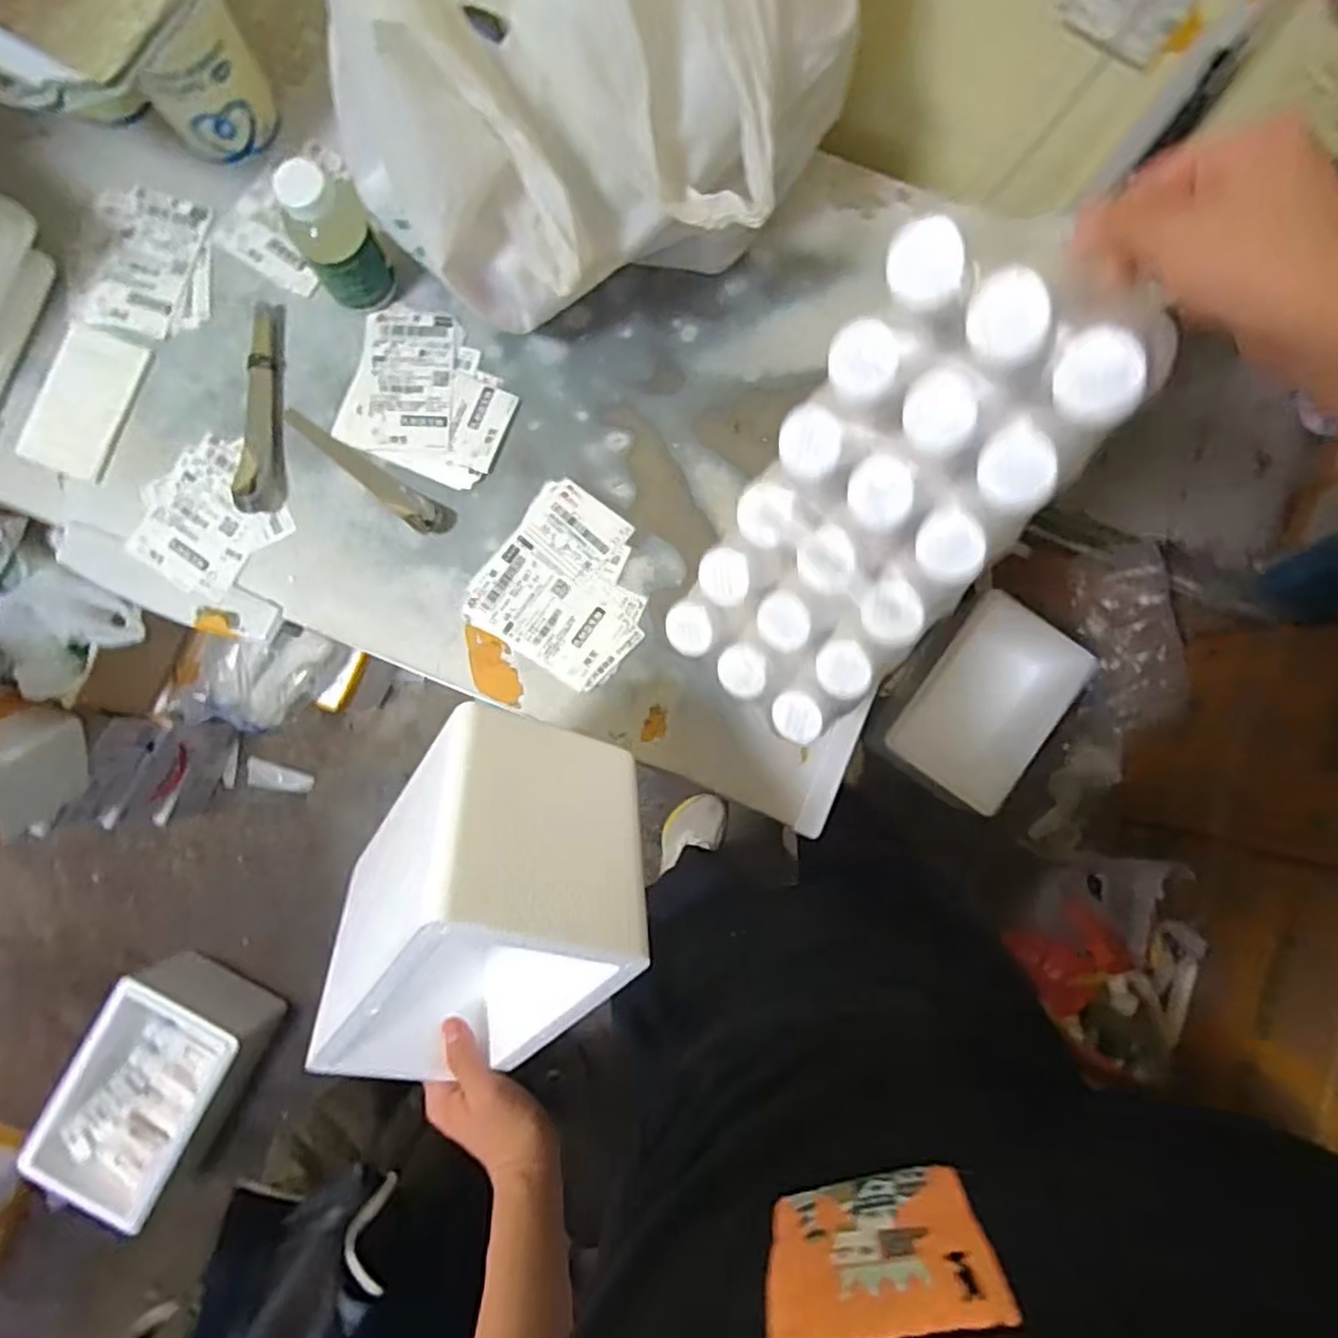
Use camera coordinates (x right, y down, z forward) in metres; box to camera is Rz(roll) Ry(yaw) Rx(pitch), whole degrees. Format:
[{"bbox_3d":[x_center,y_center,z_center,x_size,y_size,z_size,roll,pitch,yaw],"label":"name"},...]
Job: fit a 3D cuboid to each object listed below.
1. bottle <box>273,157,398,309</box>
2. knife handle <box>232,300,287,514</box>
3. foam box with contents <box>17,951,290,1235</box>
[{"bbox_3d":[-0.276,-0.356,0.600,0.059,0.127,0.064,0,85,-1],"label":"bottle"},{"bbox_3d":[-0.371,-0.239,0.651,0.035,0.018,0.188,-1,85,-1],"label":"knife handle"},{"bbox_3d":[-0.912,0.738,1.288,0.239,0.198,0.385,28,85,2],"label":"foam box with contents"}]

